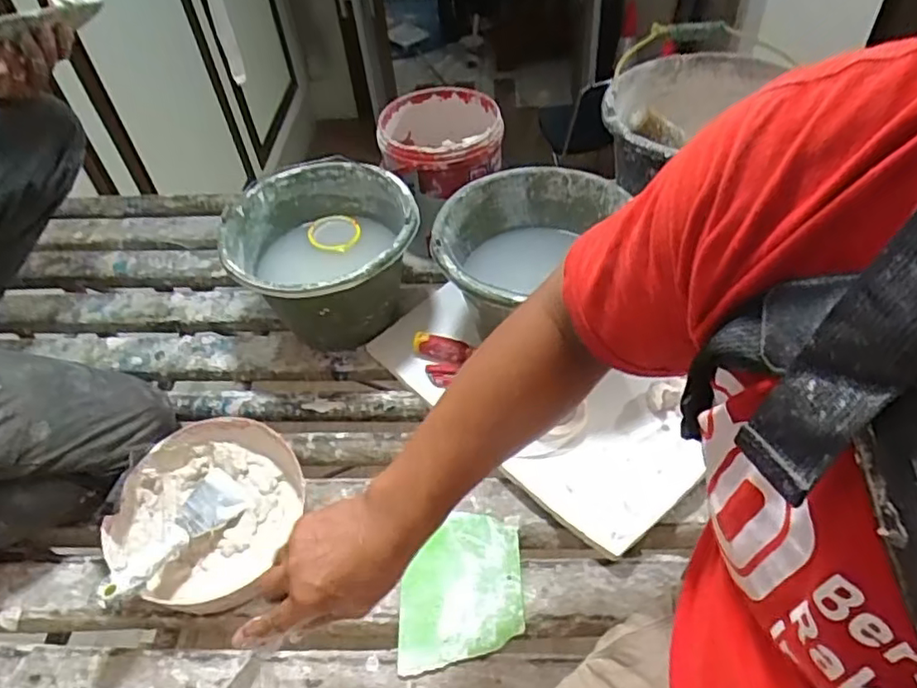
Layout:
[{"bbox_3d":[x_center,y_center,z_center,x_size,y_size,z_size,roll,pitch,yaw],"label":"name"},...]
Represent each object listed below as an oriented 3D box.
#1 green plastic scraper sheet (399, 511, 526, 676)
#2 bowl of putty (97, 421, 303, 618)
[{"bbox_3d":[0.003,0.256,0.671,0.126,0.008,0.156,-5,48,4],"label":"green plastic scraper sheet"},{"bbox_3d":[-0.278,0.191,0.709,0.188,0.076,0.221,10,49,14],"label":"bowl of putty"}]

